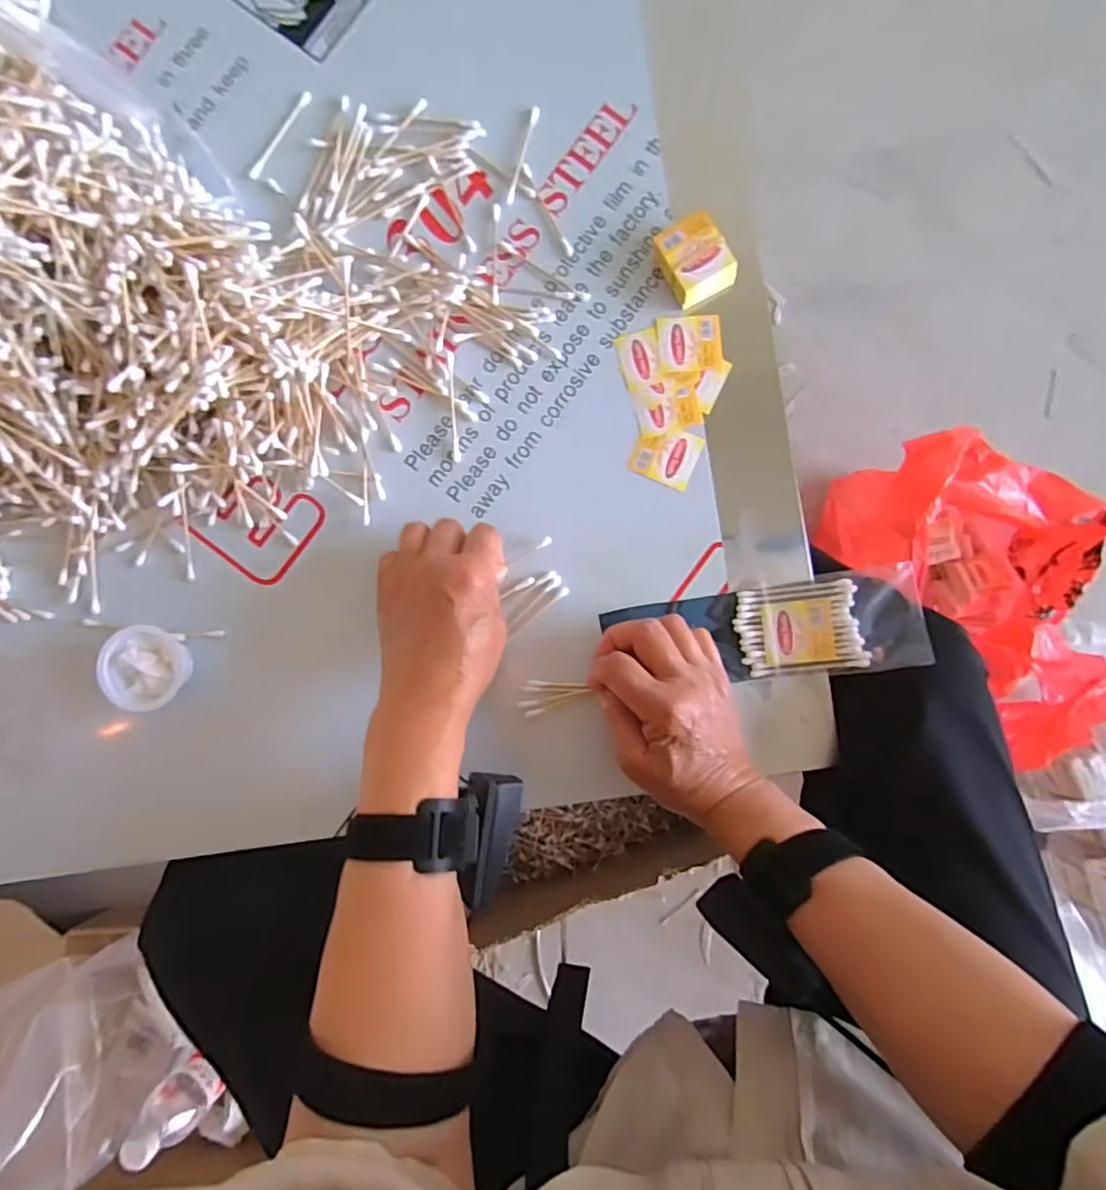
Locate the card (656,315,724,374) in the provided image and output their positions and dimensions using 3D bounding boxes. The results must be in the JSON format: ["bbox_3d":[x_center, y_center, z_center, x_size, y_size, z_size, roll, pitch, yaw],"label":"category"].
[{"bbox_3d":[0.095,-0.175,0.425,0.044,0.004,0.040,-4,87,0],"label":"card"}]

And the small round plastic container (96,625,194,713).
[{"bbox_3d":[-0.269,0.048,0.408,0.050,0.027,0.052,0,87,0],"label":"small round plastic container"}]

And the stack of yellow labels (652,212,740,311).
[{"bbox_3d":[0.095,-0.228,0.418,0.043,0.022,0.050,-28,88,-1],"label":"stack of yellow labels"}]

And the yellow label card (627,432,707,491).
[{"bbox_3d":[0.078,-0.097,0.423,0.044,0.004,0.039,22,88,1],"label":"yellow label card"}]

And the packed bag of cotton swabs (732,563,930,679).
[{"bbox_3d":[0.178,0.019,0.404,0.119,0.015,0.064,-8,83,11],"label":"packed bag of cotton swabs"}]

